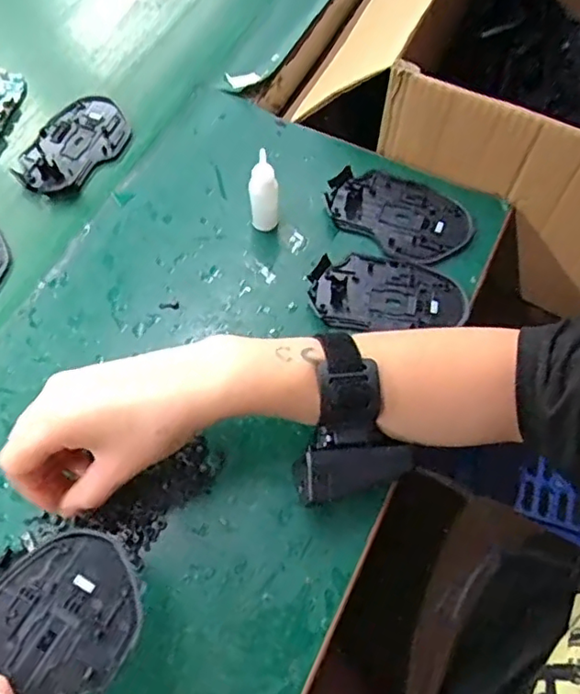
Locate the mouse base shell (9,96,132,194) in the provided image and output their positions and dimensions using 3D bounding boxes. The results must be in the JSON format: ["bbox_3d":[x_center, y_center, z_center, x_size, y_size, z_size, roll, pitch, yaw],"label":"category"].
[{"bbox_3d":[-0.188,-0.177,0.519,0.070,0.009,0.112,28,67,13],"label":"mouse base shell"}]

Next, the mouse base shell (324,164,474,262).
[{"bbox_3d":[0.088,-0.110,0.480,0.114,0.008,0.070,27,67,12],"label":"mouse base shell"}]

